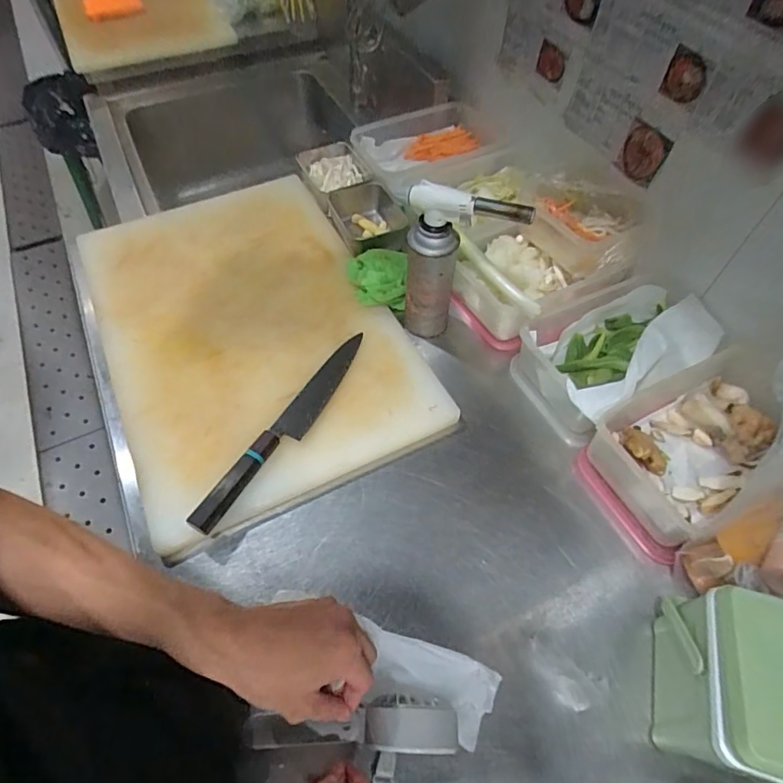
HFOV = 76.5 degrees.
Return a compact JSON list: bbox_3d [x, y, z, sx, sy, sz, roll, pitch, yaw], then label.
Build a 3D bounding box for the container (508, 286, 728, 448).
[{"bbox_3d":[0.310,-0.064,0.675,0.260,0.095,0.161,-24,63,-16],"label":"container"}]

